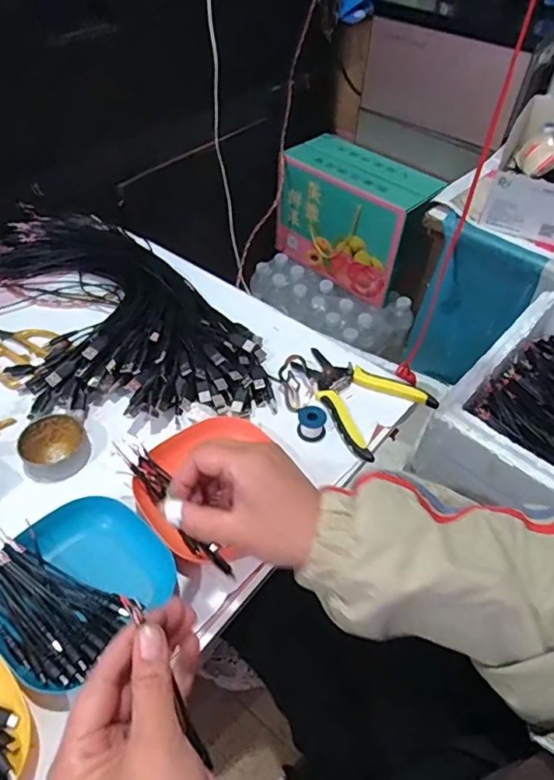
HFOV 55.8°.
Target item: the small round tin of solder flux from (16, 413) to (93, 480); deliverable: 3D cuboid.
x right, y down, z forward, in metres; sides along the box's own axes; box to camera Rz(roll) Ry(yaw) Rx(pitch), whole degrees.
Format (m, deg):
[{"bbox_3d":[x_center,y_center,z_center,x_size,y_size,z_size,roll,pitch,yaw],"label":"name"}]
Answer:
[{"bbox_3d":[-0.226,0.057,0.534,0.063,0.022,0.064,2,49,-2],"label":"small round tin of solder flux"}]

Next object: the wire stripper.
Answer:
[{"bbox_3d":[0.086,0.002,0.599,0.115,0.018,0.153,-32,58,-27],"label":"wire stripper"}]

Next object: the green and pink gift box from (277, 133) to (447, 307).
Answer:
[{"bbox_3d":[0.173,-0.384,1.169,0.317,0.234,0.155,35,56,24],"label":"green and pink gift box"}]

